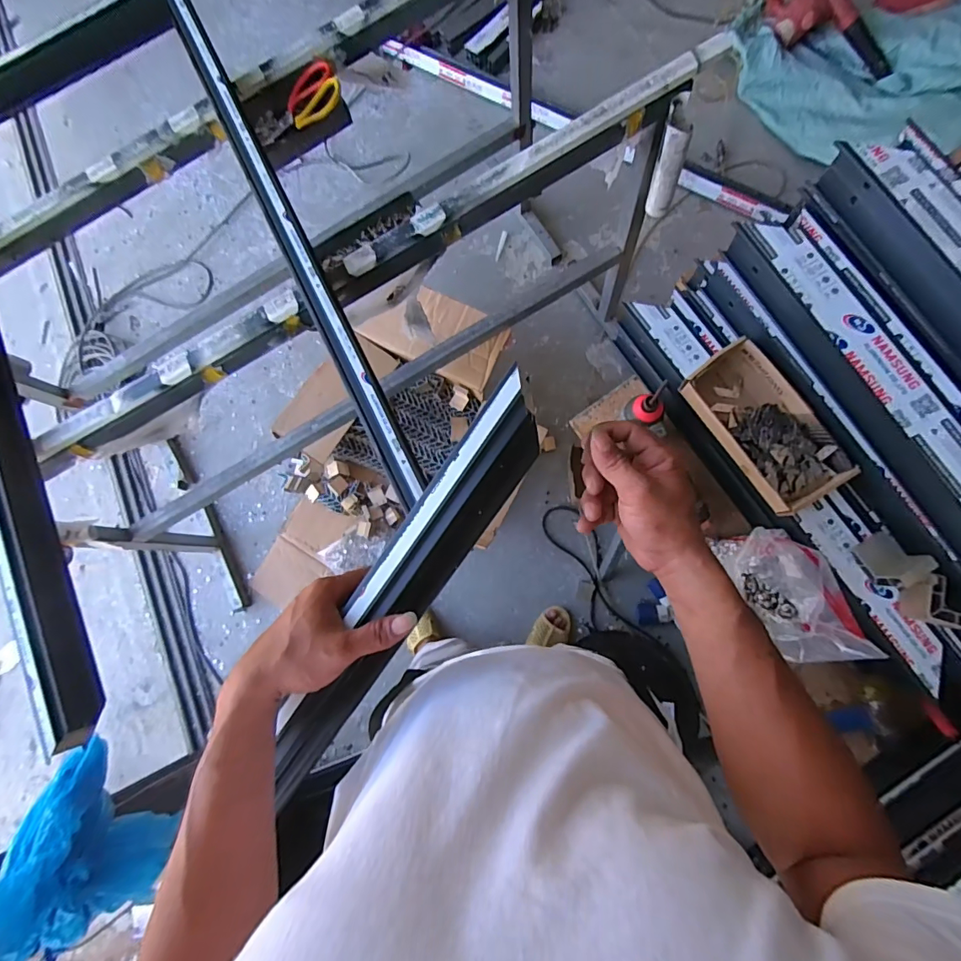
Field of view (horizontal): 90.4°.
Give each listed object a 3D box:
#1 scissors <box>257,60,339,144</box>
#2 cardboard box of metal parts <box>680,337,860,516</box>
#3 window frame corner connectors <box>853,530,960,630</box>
[{"bbox_3d":[-0.336,-0.685,0.881,0.179,0.027,0.081,-28,81,16],"label":"scissors"},{"bbox_3d":[0.340,-0.063,0.575,0.102,0.034,0.202,-33,78,-1],"label":"cardboard box of metal parts"},{"bbox_3d":[0.467,0.113,0.516,0.048,0.046,0.113,-31,81,1],"label":"window frame corner connectors"}]

